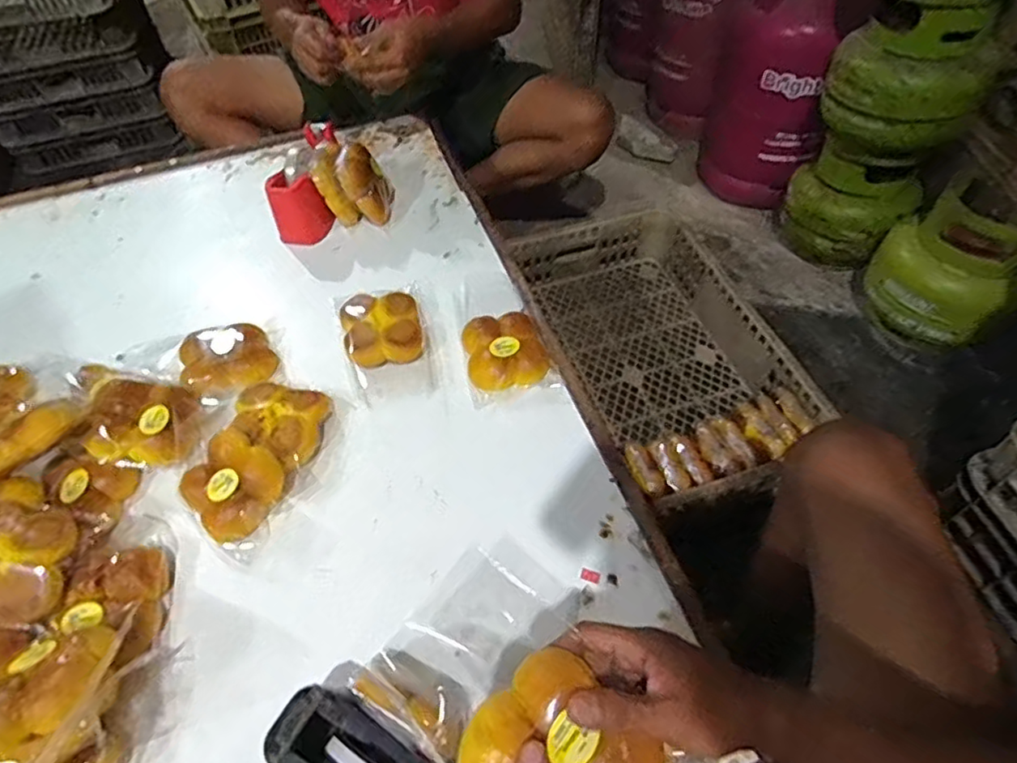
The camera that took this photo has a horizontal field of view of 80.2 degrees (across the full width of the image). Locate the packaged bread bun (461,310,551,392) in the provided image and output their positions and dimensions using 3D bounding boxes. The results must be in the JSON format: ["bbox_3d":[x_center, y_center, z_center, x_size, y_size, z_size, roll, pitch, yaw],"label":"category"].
[{"bbox_3d":[-0.005,-0.046,0.822,0.108,0.038,0.110,-8,54,-4],"label":"packaged bread bun"}]

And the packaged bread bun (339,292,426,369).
[{"bbox_3d":[-0.174,-0.074,0.834,0.103,0.047,0.111,-1,54,1],"label":"packaged bread bun"}]

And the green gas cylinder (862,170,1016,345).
[{"bbox_3d":[0.819,-0.225,1.099,0.249,0.238,0.244,-36,61,-22],"label":"green gas cylinder"}]

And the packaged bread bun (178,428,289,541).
[{"bbox_3d":[-0.319,0.121,0.700,0.112,0.058,0.104,31,60,22],"label":"packaged bread bun"}]

